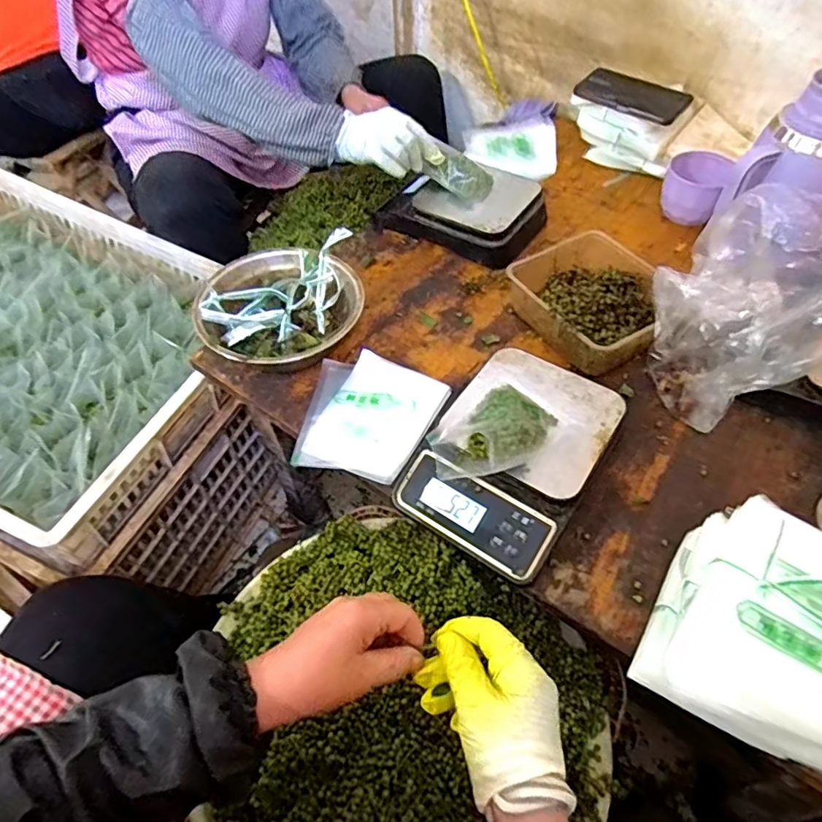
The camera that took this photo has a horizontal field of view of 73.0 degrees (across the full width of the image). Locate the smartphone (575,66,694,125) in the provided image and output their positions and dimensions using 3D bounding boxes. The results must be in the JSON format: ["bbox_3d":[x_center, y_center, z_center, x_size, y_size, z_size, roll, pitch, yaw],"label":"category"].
[{"bbox_3d":[0.339,-0.484,0.847,0.159,0.013,0.061,28,90,13],"label":"smartphone"}]

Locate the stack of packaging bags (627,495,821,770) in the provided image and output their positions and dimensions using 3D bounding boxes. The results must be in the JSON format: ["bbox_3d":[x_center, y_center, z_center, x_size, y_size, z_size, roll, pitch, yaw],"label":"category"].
[{"bbox_3d":[0.262,0.162,0.420,0.128,0.091,0.155,28,59,22],"label":"stack of packaging bags"}]

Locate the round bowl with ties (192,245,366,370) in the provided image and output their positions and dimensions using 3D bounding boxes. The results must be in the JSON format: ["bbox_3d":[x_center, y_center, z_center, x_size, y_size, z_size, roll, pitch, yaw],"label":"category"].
[{"bbox_3d":[-0.152,-0.118,0.671,0.188,0.068,0.175,-11,53,-6],"label":"round bowl with ties"}]

